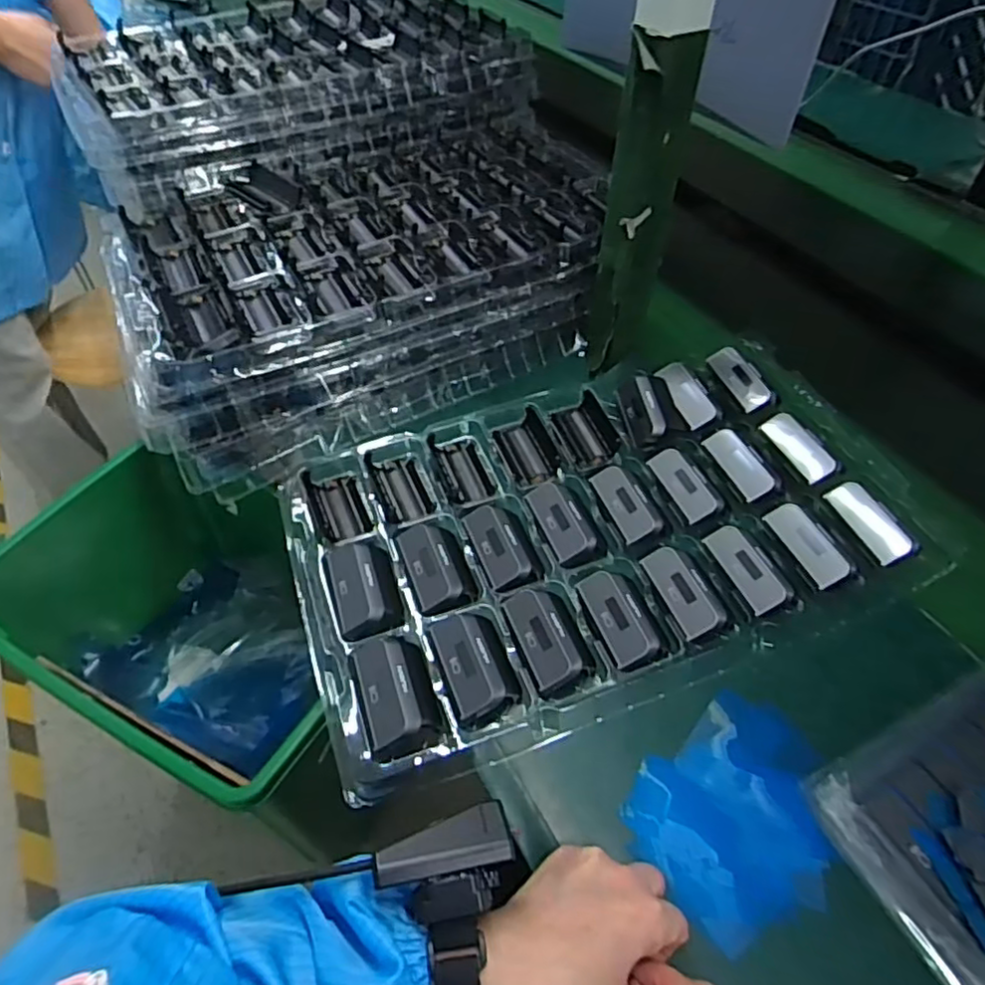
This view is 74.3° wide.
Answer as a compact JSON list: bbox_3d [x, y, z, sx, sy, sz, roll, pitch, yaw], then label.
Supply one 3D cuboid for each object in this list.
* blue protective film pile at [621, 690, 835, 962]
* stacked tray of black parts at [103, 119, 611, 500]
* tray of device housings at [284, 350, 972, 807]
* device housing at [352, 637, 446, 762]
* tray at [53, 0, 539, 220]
[{"bbox_3d":[0.161,0.205,0.420,0.133,0.028,0.110,-32,57,-25],"label":"blue protective film pile"},{"bbox_3d":[-0.123,-0.232,0.691,0.483,0.139,0.307,-21,53,-18],"label":"stacked tray of black parts"},{"bbox_3d":[0.081,0.000,0.563,0.495,0.042,0.350,-15,52,-13],"label":"tray of device housings"},{"bbox_3d":[-0.066,0.137,0.446,0.051,0.020,0.075,-13,51,-12],"label":"device housing"},{"bbox_3d":[-0.236,-0.485,0.767,0.486,0.087,0.298,-29,56,-23],"label":"tray"}]

